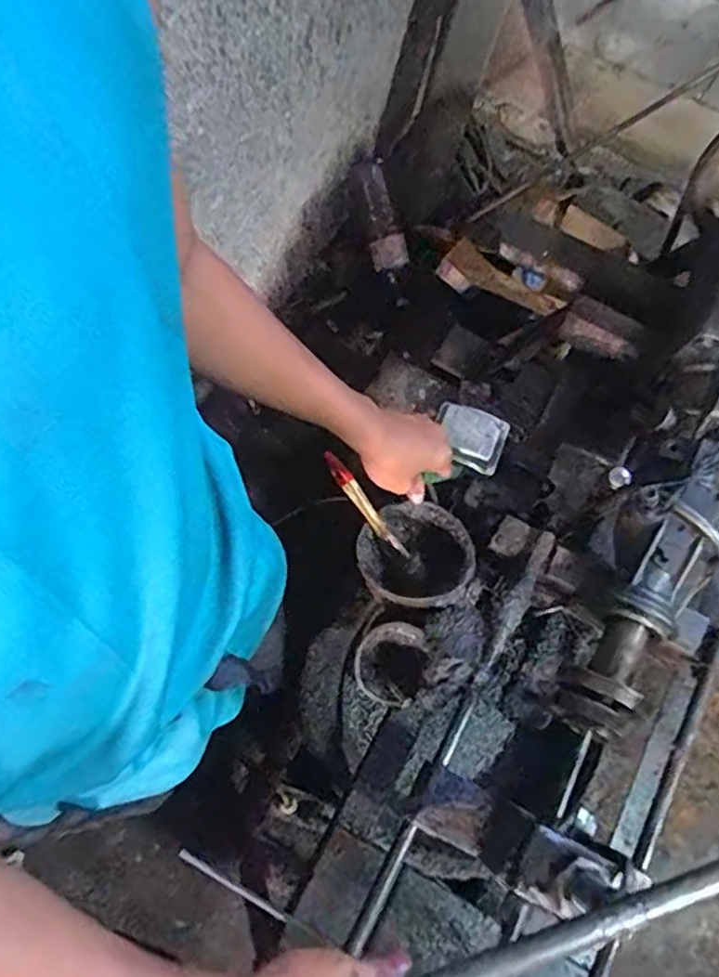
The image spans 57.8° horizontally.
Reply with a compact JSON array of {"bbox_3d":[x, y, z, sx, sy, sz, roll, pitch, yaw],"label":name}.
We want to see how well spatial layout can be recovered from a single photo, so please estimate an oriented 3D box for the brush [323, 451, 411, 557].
[{"bbox_3d":[0.006,0.020,0.729,0.017,0.020,0.144,-39,98,-11],"label":"brush"}]

